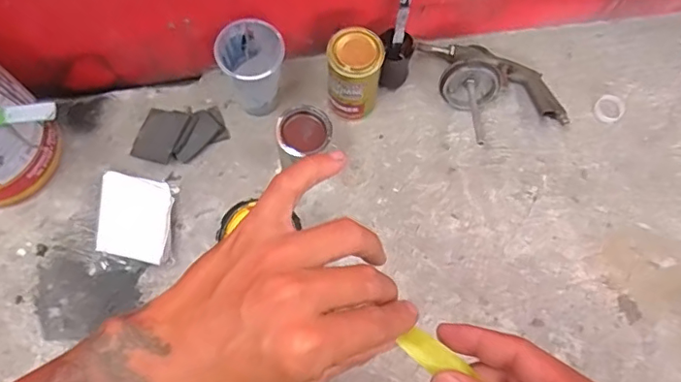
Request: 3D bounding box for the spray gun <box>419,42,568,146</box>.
[{"bbox_3d":[0.220,-0.162,0.800,0.173,0.081,0.184,-19,73,-6],"label":"spray gun"}]

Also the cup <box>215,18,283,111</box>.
[{"bbox_3d":[-0.118,-0.165,0.763,0.084,0.135,0.081,1,71,-2],"label":"cup"}]

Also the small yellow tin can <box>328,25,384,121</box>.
[{"bbox_3d":[0.020,-0.158,0.761,0.070,0.147,0.067,0,72,0],"label":"small yellow tin can"}]

